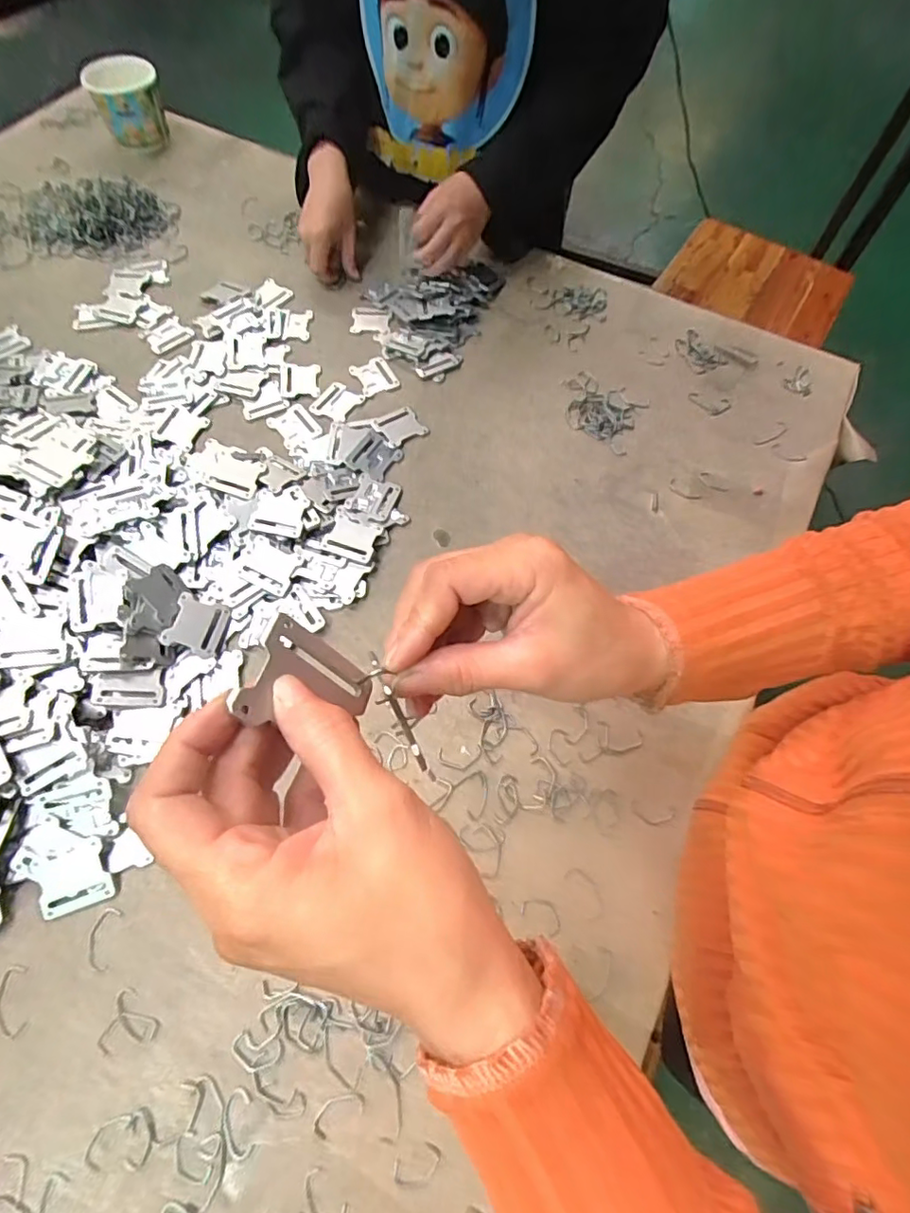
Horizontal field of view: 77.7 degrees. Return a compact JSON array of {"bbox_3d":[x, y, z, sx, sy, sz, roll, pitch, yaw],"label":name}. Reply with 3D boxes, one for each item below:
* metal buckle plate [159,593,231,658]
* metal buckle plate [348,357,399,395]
[{"bbox_3d":[-0.221,0.016,0.486,0.044,0.005,0.047,22,62,-18],"label":"metal buckle plate"},{"bbox_3d":[-0.090,-0.258,0.632,0.043,0.004,0.047,-27,69,-15],"label":"metal buckle plate"}]

